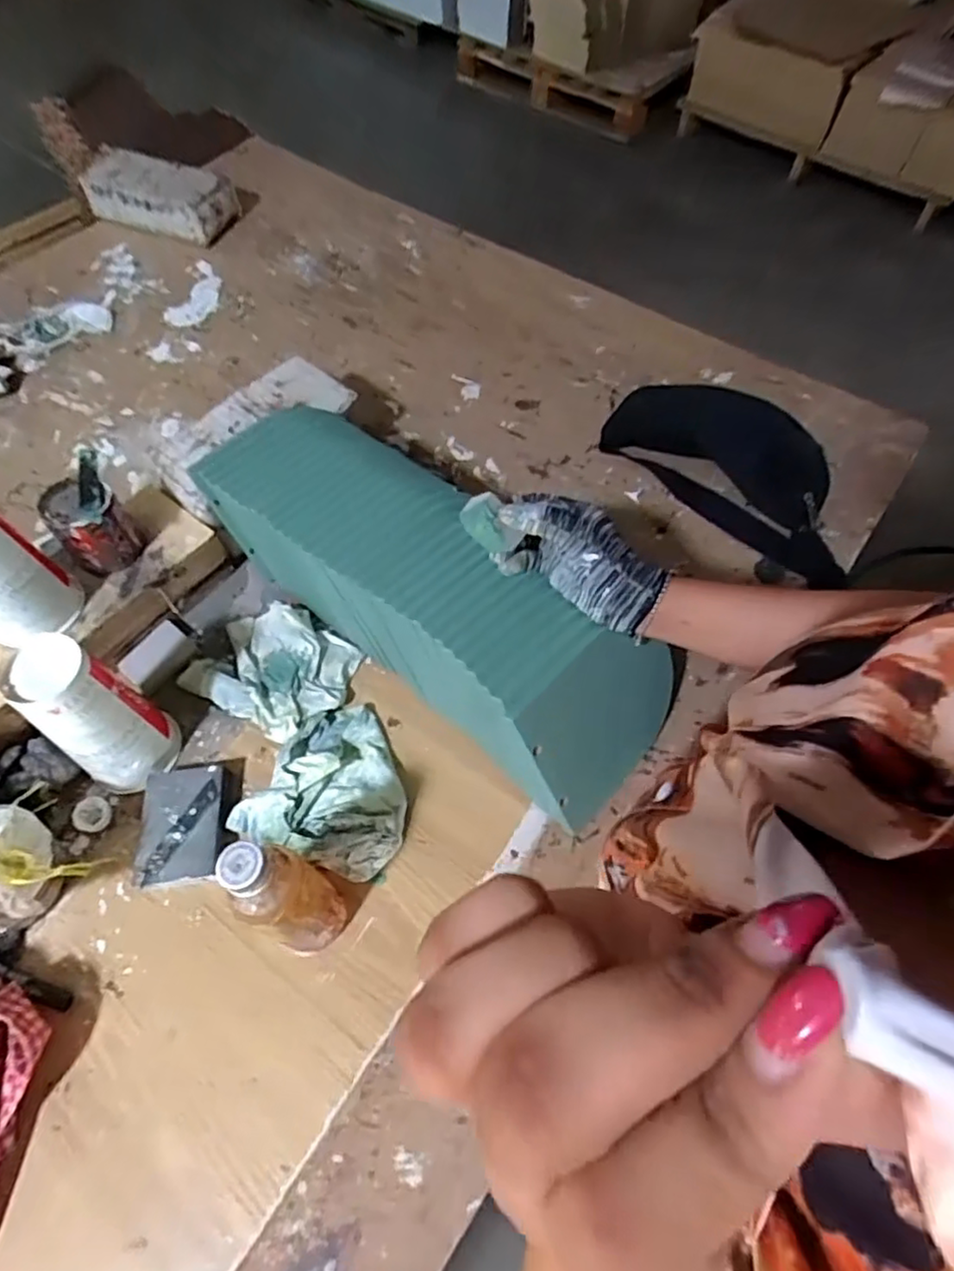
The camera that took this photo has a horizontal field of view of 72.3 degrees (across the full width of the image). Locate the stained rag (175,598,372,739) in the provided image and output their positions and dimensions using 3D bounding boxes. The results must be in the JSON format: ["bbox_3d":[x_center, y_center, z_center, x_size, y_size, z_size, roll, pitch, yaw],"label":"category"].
[{"bbox_3d":[-0.203,0.028,0.659,0.159,0.029,0.129,29,64,16],"label":"stained rag"}]

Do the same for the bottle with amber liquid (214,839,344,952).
[{"bbox_3d":[-0.135,0.186,0.473,0.057,0.169,0.052,29,64,16],"label":"bottle with amber liquid"}]

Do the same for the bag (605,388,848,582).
[{"bbox_3d":[0.312,-0.203,0.759,0.301,0.068,0.165,39,67,20],"label":"bag"}]

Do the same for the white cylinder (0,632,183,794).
[{"bbox_3d":[-0.324,0.070,0.560,0.073,0.158,0.079,35,66,19],"label":"white cylinder"}]

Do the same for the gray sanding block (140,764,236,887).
[{"bbox_3d":[-0.256,0.167,0.580,0.074,0.032,0.099,-11,60,-6],"label":"gray sanding block"}]

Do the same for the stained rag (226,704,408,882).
[{"bbox_3d":[-0.125,0.127,0.585,0.139,0.033,0.145,17,61,10],"label":"stained rag"}]

